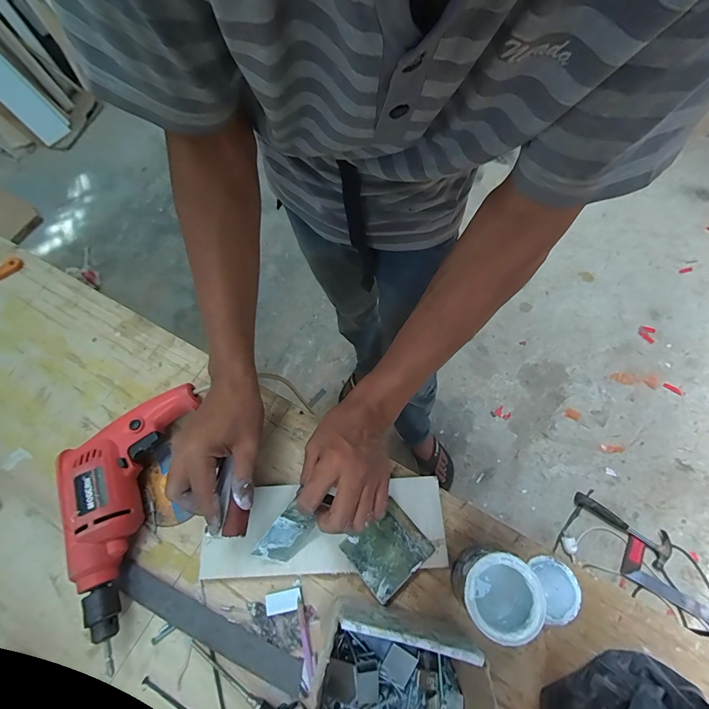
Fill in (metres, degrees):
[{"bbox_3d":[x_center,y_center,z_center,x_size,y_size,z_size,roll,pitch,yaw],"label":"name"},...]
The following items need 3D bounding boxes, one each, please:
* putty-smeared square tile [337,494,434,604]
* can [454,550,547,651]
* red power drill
[{"bbox_3d":[0.037,0.216,0.403,0.079,0.008,0.072,-40,71,-13],"label":"putty-smeared square tile"},{"bbox_3d":[0.139,0.238,0.368,0.066,0.081,0.070,-1,67,2],"label":"can"},{"bbox_3d":[-0.291,0.166,0.433,0.132,0.061,0.270,8,67,6],"label":"red power drill"}]

